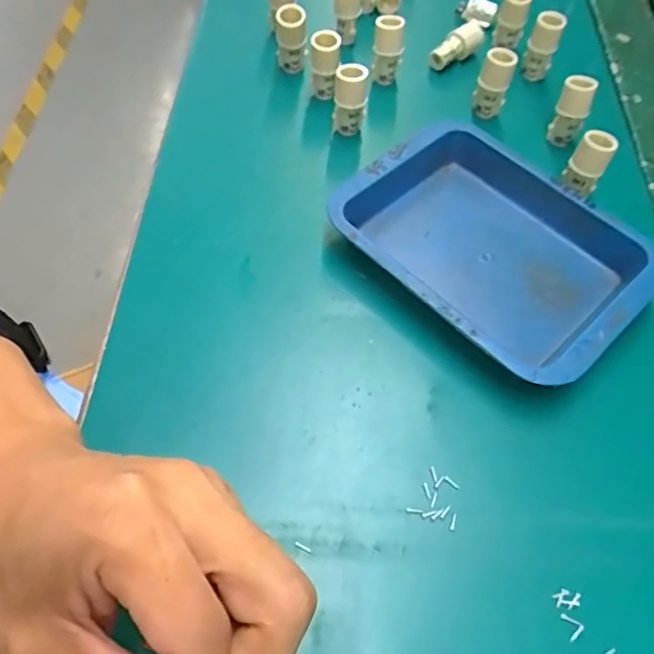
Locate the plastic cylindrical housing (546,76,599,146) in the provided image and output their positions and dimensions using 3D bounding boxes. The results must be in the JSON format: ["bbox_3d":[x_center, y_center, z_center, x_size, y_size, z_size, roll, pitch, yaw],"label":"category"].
[{"bbox_3d":[0.154,-0.137,0.373,0.020,0.041,0.016,25,61,8],"label":"plastic cylindrical housing"}]

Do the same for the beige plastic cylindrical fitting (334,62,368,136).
[{"bbox_3d":[0.014,-0.139,0.369,0.019,0.049,0.016,6,60,-3],"label":"beige plastic cylindrical fitting"}]

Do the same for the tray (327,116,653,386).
[{"bbox_3d":[0.088,-0.044,0.323,0.157,0.028,0.118,41,64,16],"label":"tray"}]

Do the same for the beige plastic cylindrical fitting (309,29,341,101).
[{"bbox_3d":[-0.002,-0.171,0.389,0.018,0.047,0.014,5,60,-3],"label":"beige plastic cylindrical fitting"}]

